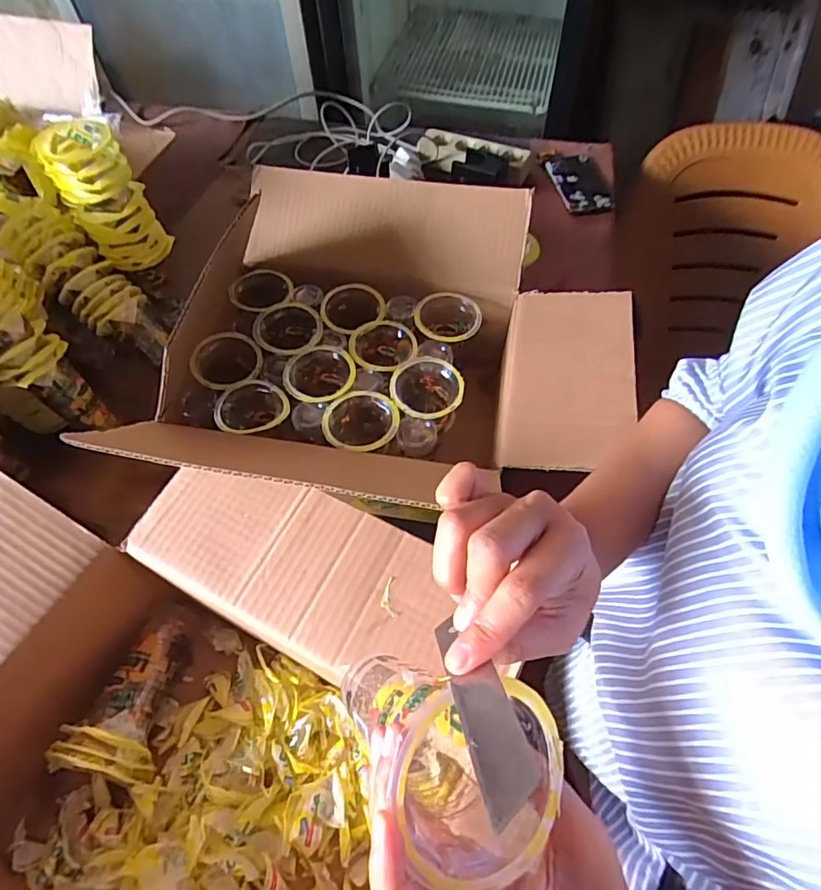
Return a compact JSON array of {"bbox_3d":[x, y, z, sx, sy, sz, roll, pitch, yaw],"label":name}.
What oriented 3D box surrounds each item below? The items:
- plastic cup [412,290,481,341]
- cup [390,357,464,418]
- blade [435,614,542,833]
[{"bbox_3d":[0.042,-0.133,0.603,0.072,0.052,0.069,5,58,3],"label":"plastic cup"},{"bbox_3d":[0.017,-0.040,0.556,0.070,0.077,0.069,0,58,0],"label":"cup"},{"bbox_3d":[0.024,0.087,0.185,0.018,0.095,0.004,-16,101,-4],"label":"blade"}]

